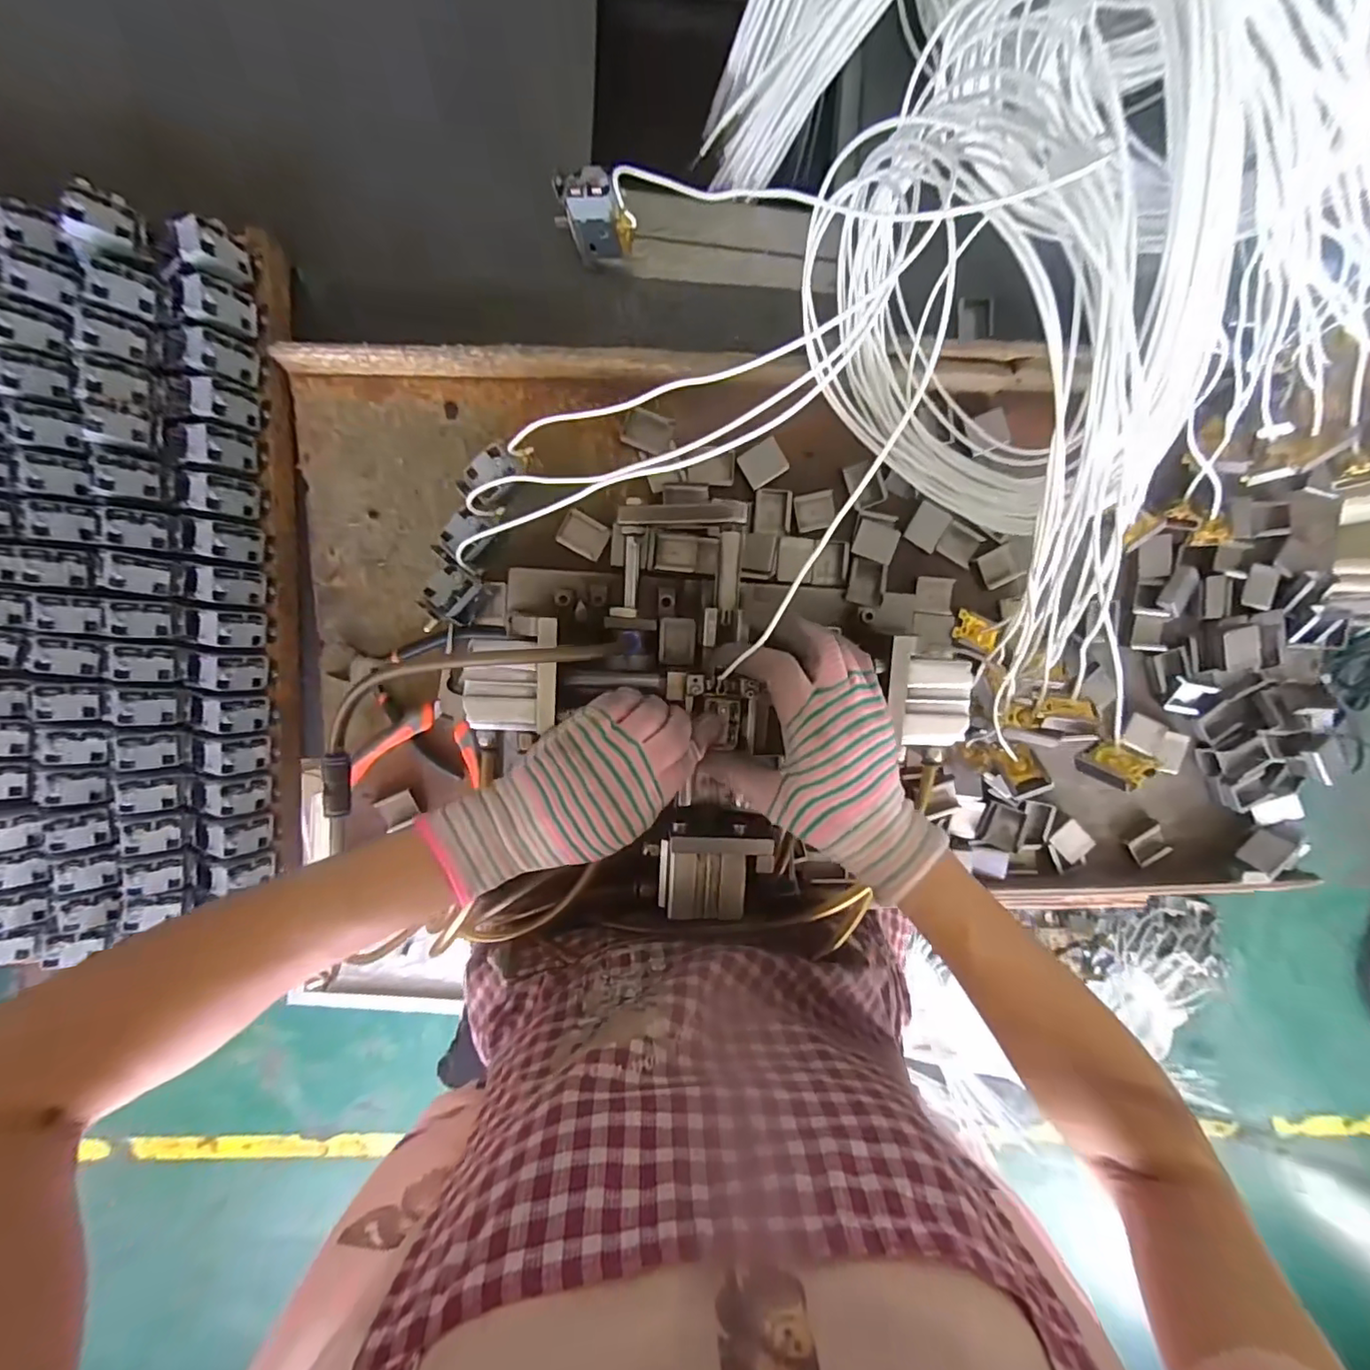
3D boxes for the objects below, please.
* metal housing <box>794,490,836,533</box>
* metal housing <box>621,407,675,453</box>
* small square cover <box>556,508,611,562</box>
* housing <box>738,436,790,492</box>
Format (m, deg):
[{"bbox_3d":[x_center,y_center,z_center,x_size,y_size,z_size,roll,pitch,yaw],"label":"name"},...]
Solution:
[{"bbox_3d":[0.096,-0.128,0.427,0.029,0.009,0.028,-11,97,-3],"label":"metal housing"},{"bbox_3d":[-0.026,-0.180,0.412,0.032,0.005,0.024,15,95,-5],"label":"metal housing"},{"bbox_3d":[-0.072,-0.107,0.415,0.033,0.004,0.027,28,93,-6],"label":"small square cover"},{"bbox_3d":[0.056,-0.158,0.412,0.031,0.005,0.026,-32,97,0],"label":"housing"}]

